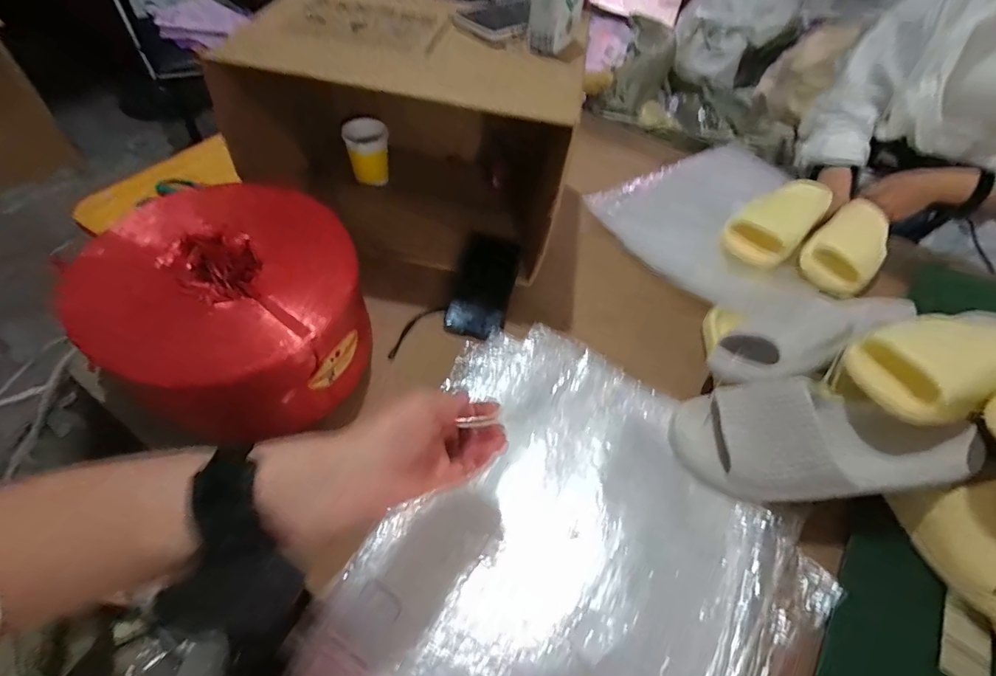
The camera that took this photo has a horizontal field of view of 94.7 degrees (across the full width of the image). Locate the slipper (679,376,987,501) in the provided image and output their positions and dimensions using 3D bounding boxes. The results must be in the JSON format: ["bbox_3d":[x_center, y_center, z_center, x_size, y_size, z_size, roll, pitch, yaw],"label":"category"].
[{"bbox_3d":[0.319,0.108,0.452,0.252,0.089,0.111,9,53,2],"label":"slipper"}]

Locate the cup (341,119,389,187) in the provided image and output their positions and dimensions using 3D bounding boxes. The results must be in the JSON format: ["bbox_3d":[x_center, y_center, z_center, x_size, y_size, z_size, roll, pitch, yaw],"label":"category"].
[{"bbox_3d":[-0.200,-0.288,0.713,0.063,0.080,0.057,-11,54,-13],"label":"cup"}]

